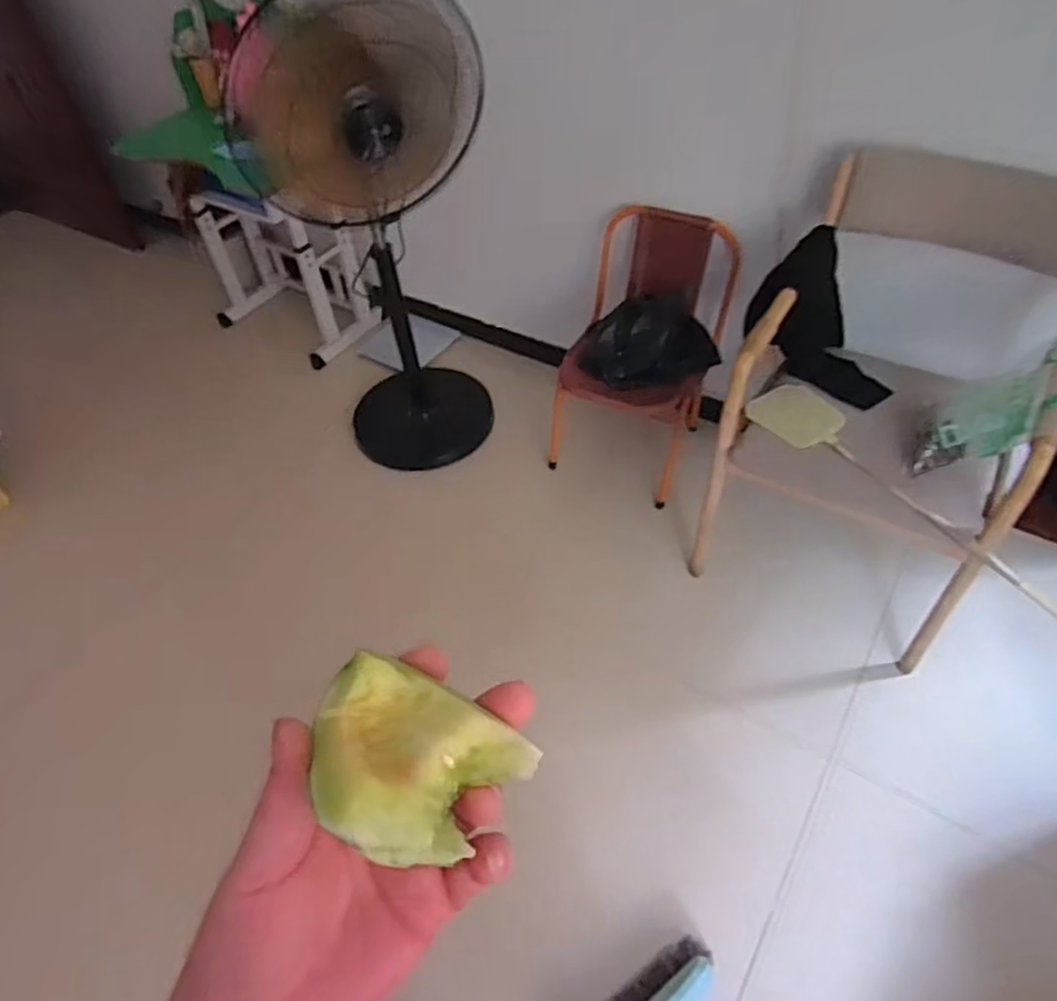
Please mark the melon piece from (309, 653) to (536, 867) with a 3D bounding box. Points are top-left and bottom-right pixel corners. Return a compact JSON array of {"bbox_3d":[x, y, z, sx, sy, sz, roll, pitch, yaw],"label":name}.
[{"bbox_3d":[-0.039,0.084,0.232,0.065,0.029,0.055,23,55,22],"label":"melon piece"}]

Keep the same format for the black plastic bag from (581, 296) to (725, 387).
[{"bbox_3d":[0.303,-0.395,1.725,0.324,0.178,0.226,-13,50,-6],"label":"black plastic bag"}]

